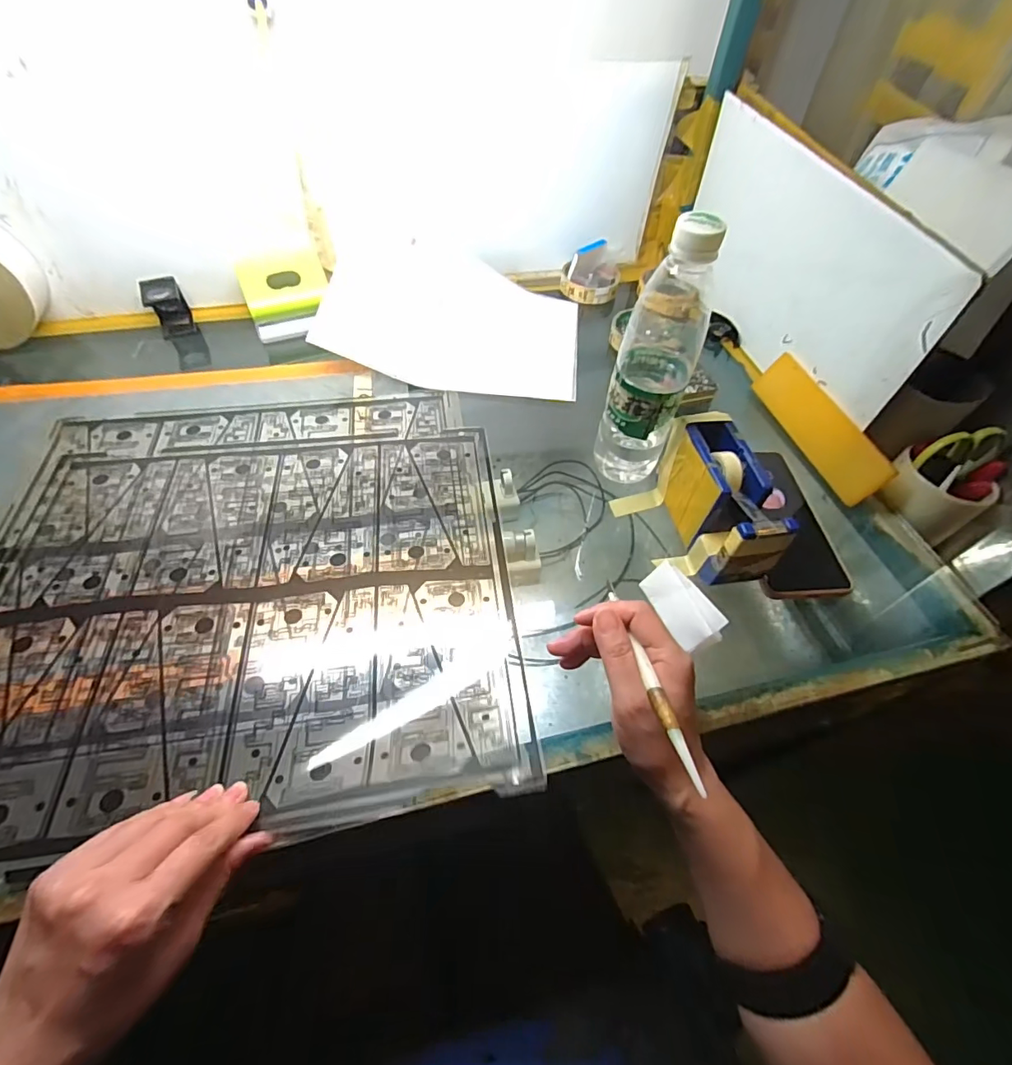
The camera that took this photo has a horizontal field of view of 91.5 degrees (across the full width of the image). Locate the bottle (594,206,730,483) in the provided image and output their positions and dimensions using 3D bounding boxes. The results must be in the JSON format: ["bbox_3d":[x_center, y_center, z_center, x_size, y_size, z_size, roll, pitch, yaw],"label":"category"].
[{"bbox_3d":[0.123,-0.133,0.413,0.064,0.230,0.067,20,56,12],"label":"bottle"}]

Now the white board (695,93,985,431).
[{"bbox_3d":[0.309,-0.298,0.547,0.018,0.184,0.408,-8,55,-7],"label":"white board"}]

